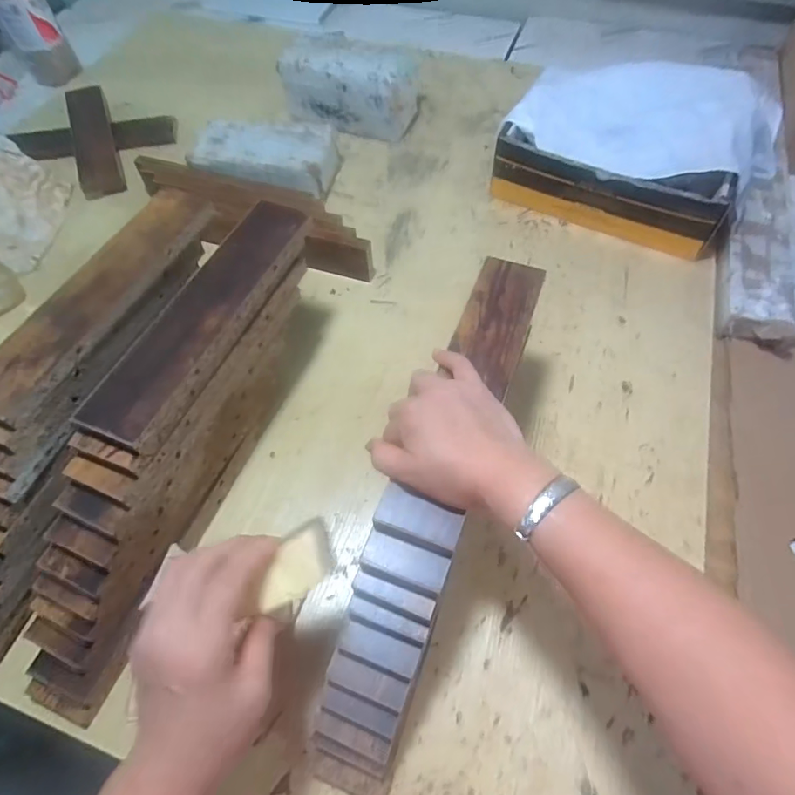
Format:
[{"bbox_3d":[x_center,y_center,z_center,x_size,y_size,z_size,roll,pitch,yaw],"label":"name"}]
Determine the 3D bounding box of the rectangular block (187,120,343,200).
[{"bbox_3d":[-0.202,-0.354,0.771,0.208,0.062,0.128,5,59,5],"label":"rectangular block"}]

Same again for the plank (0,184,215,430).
[{"bbox_3d":[-0.272,-0.098,0.468,0.070,0.020,0.276,21,62,14],"label":"plank"}]

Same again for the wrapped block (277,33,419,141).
[{"bbox_3d":[-0.081,-0.512,0.847,0.218,0.104,0.104,17,60,10],"label":"wrapped block"}]

